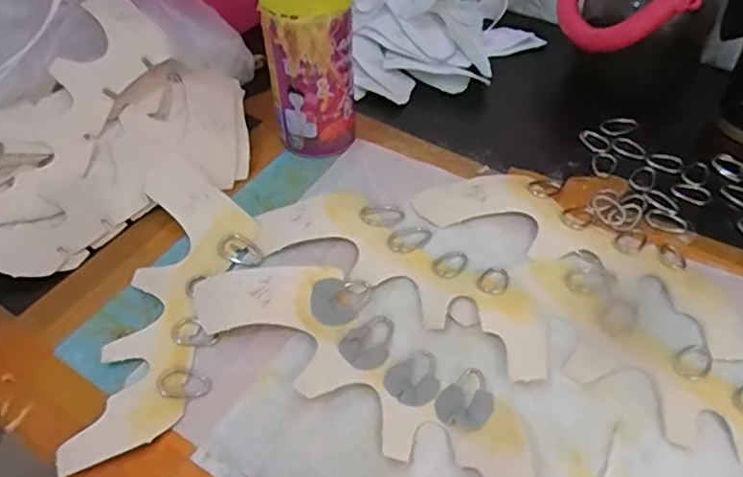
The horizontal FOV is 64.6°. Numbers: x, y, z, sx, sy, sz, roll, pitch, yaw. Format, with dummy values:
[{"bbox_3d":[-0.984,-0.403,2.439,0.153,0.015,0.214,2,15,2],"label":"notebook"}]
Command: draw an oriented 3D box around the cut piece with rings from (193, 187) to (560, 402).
[{"bbox_3d":[0.024,0.015,0.398,0.212,0.007,0.078,26,55,23],"label":"cut piece with rings"}]

